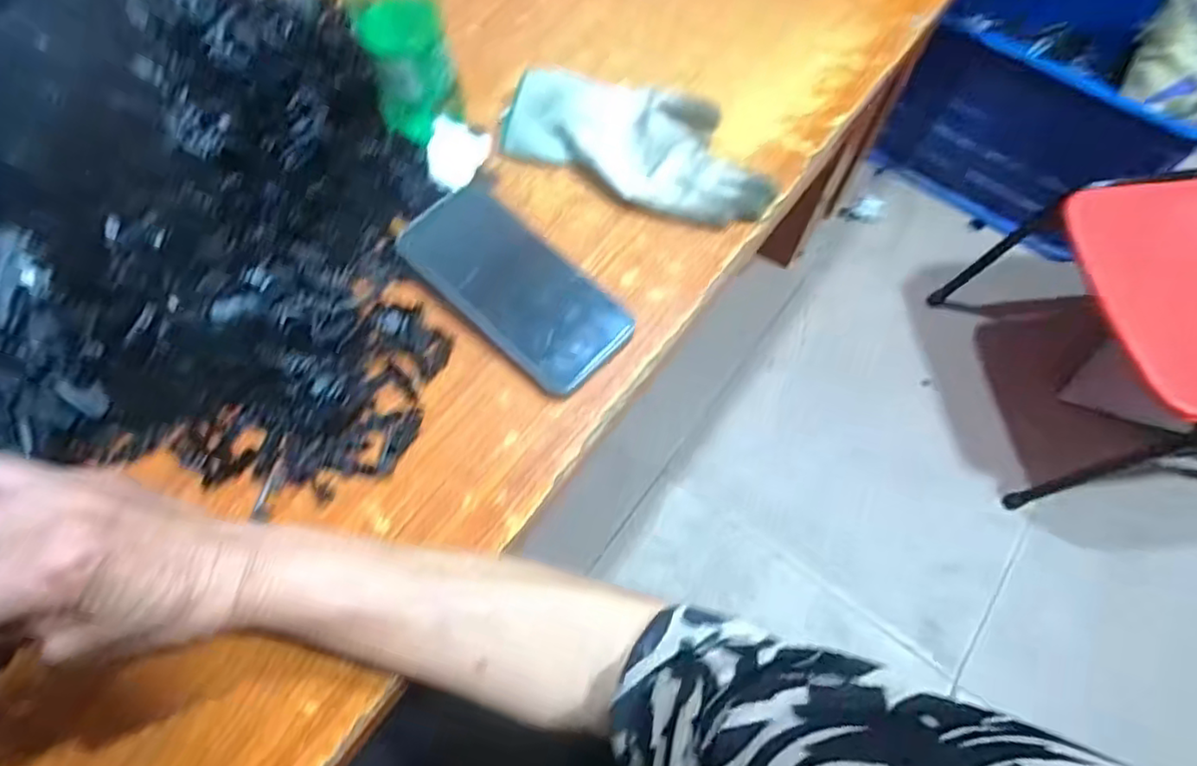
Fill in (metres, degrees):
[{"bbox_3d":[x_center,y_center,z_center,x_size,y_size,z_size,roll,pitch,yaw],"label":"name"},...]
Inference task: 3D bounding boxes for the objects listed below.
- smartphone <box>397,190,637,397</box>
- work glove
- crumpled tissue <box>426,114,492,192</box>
[{"bbox_3d":[-0.057,-0.069,0.436,0.168,0.012,0.080,43,72,15],"label":"smartphone"},{"bbox_3d":[0.031,-0.182,0.485,0.206,0.023,0.106,15,67,4],"label":"work glove"},{"bbox_3d":[-0.106,-0.168,0.466,0.037,0.022,0.050,19,67,6],"label":"crumpled tissue"}]

